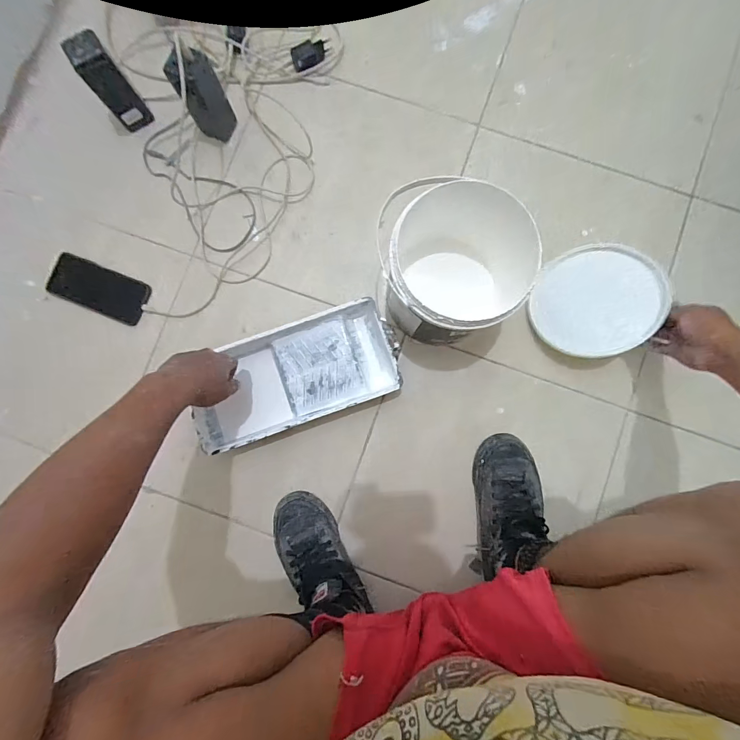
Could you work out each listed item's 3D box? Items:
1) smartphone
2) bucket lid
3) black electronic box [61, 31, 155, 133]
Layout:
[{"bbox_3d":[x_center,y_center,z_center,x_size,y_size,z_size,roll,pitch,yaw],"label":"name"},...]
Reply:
[{"bbox_3d":[-0.461,-0.138,0.606,0.171,0.008,0.076,22,86,1],"label":"smartphone"},{"bbox_3d":[0.358,-0.110,0.568,0.180,0.012,0.175,-2,85,27],"label":"bucket lid"},{"bbox_3d":[-0.407,-0.449,0.568,0.049,0.133,0.046,-32,87,-2],"label":"black electronic box"}]

